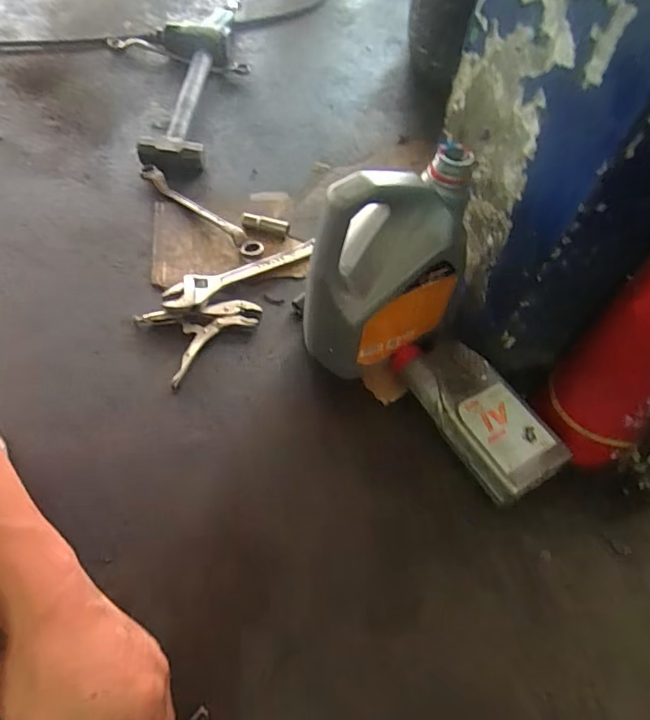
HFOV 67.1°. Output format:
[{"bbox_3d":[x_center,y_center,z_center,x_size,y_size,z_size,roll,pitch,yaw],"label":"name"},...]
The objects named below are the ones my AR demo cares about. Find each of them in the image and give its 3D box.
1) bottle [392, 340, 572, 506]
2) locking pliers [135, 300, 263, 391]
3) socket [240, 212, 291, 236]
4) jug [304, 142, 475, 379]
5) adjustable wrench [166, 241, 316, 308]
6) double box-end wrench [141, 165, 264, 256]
[{"bbox_3d":[0.190,0.066,0.630,0.109,0.058,0.226,-25,62,-20],"label":"bottle"},{"bbox_3d":[-0.171,-0.049,0.705,0.160,0.020,0.125,-29,63,-22],"label":"locking pliers"},{"bbox_3d":[-0.098,-0.221,0.816,0.079,0.030,0.024,15,57,5],"label":"socket"},{"bbox_3d":[0.075,-0.099,0.583,0.189,0.242,0.096,-31,65,-22],"label":"jug"},{"bbox_3d":[-0.125,-0.132,0.751,0.249,0.020,0.057,-28,63,-21],"label":"adjustable wrench"},{"bbox_3d":[-0.213,-0.255,0.832,0.283,0.027,0.032,36,61,18],"label":"double box-end wrench"}]

